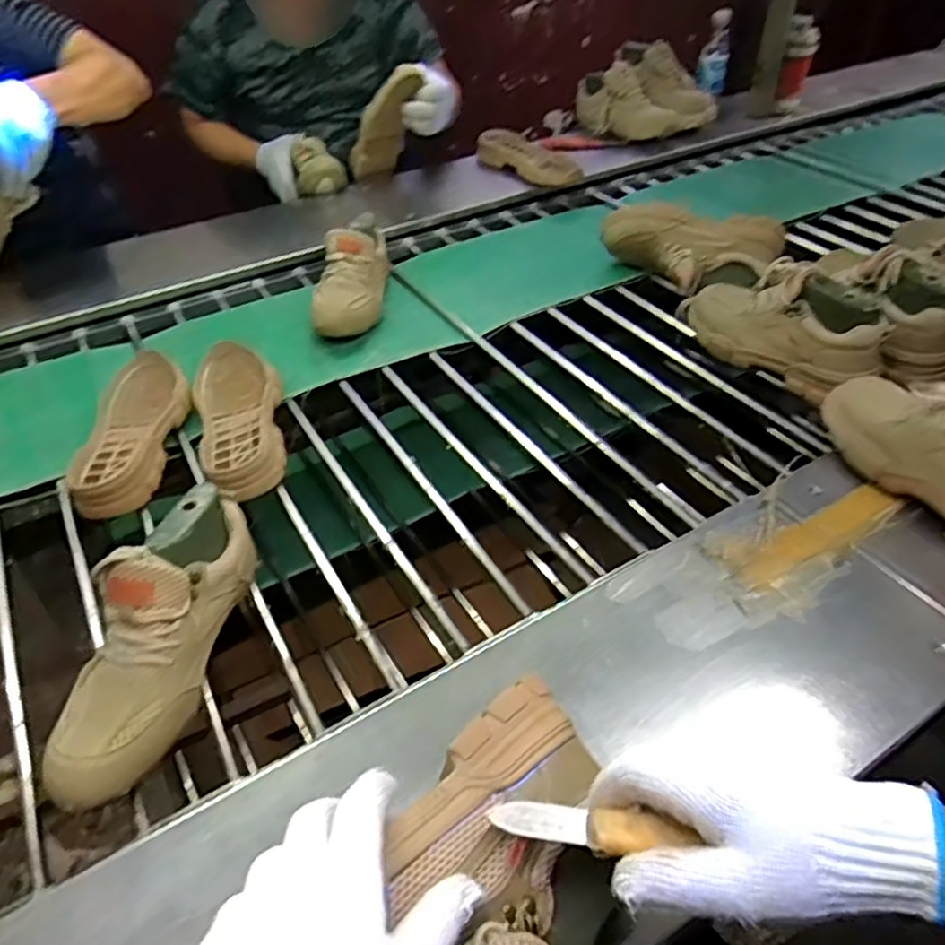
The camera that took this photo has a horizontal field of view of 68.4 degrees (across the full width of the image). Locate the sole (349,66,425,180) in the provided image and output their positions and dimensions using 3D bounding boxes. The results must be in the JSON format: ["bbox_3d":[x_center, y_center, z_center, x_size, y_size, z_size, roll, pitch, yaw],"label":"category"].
[{"bbox_3d":[-0.168,-0.650,1.313,0.084,0.242,0.024,15,59,-14],"label":"sole"}]

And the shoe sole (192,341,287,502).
[{"bbox_3d":[-0.285,-0.075,0.857,0.104,0.045,0.280,-14,45,-14],"label":"shoe sole"}]

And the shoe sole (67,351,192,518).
[{"bbox_3d":[-0.408,-0.061,0.851,0.112,0.040,0.296,-6,44,-6],"label":"shoe sole"}]

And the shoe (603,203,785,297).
[{"bbox_3d":[0.335,-0.346,1.088,0.270,0.110,0.115,15,45,15],"label":"shoe"}]

